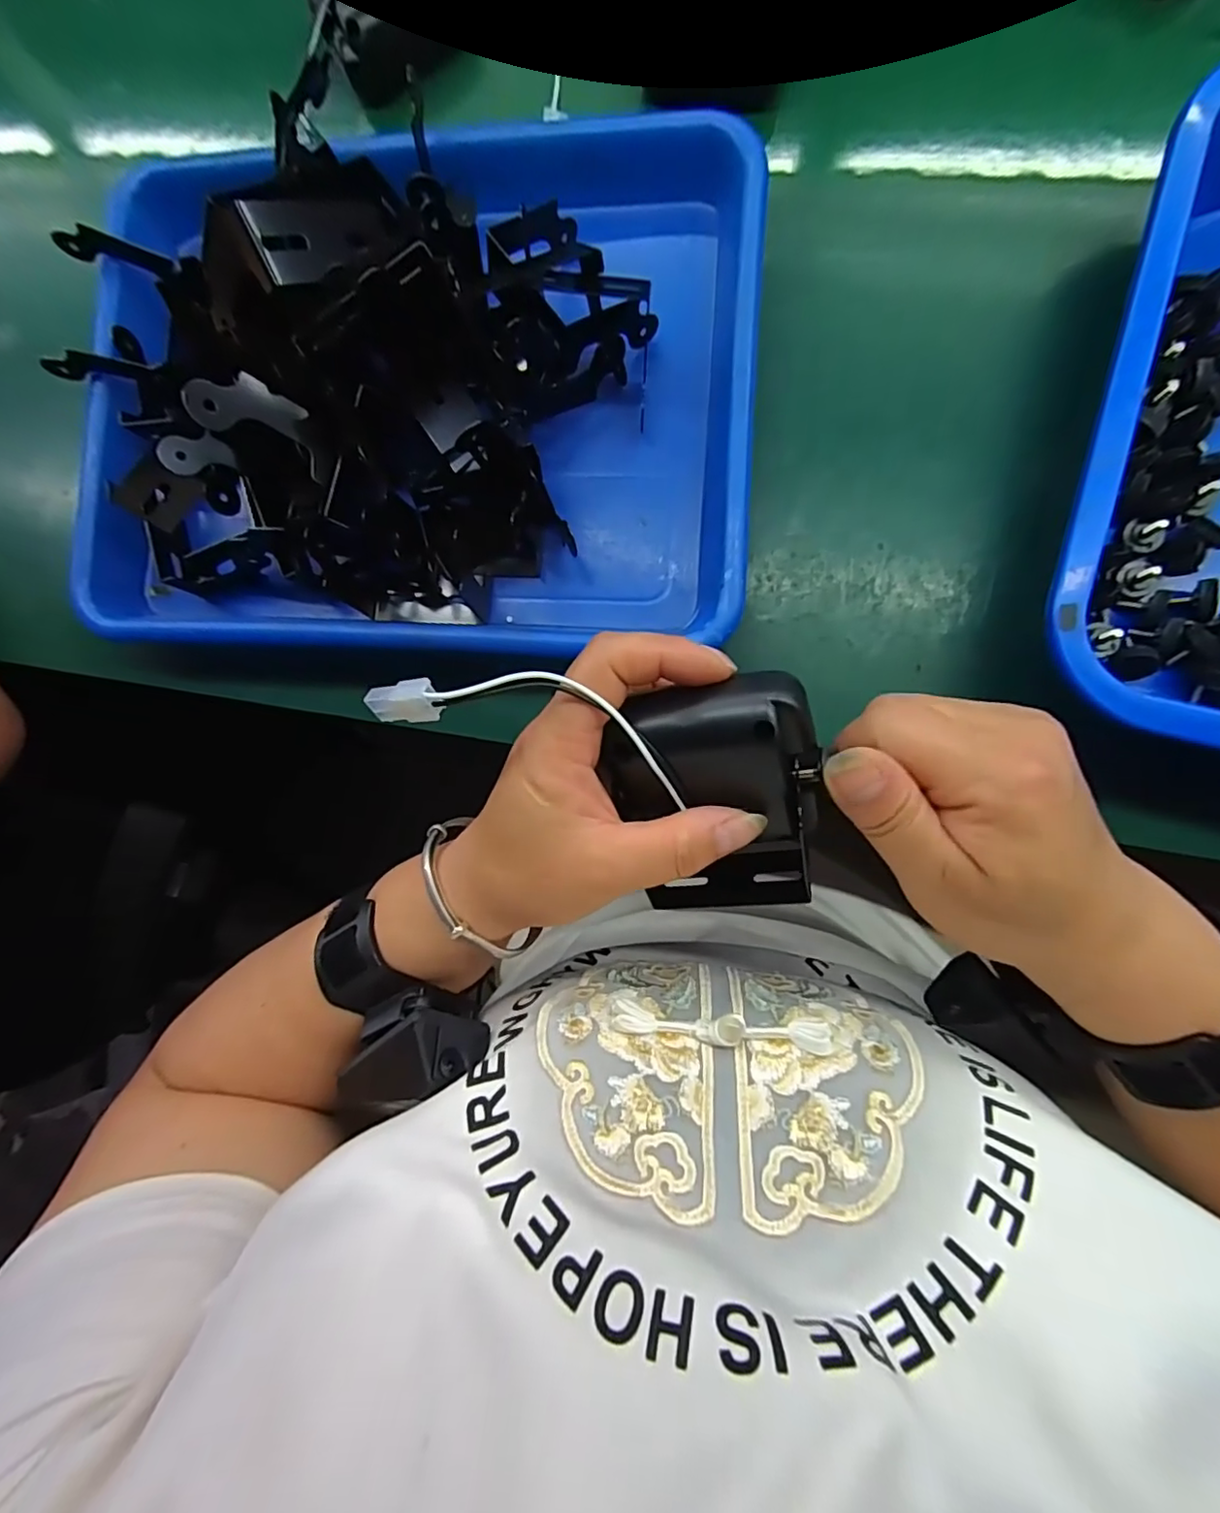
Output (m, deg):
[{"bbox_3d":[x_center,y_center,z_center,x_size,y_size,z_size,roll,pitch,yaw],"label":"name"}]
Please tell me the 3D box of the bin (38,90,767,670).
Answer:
[{"bbox_3d":[-0.101,-0.175,0.260,0.327,0.084,0.242,2,88,7],"label":"bin"}]

